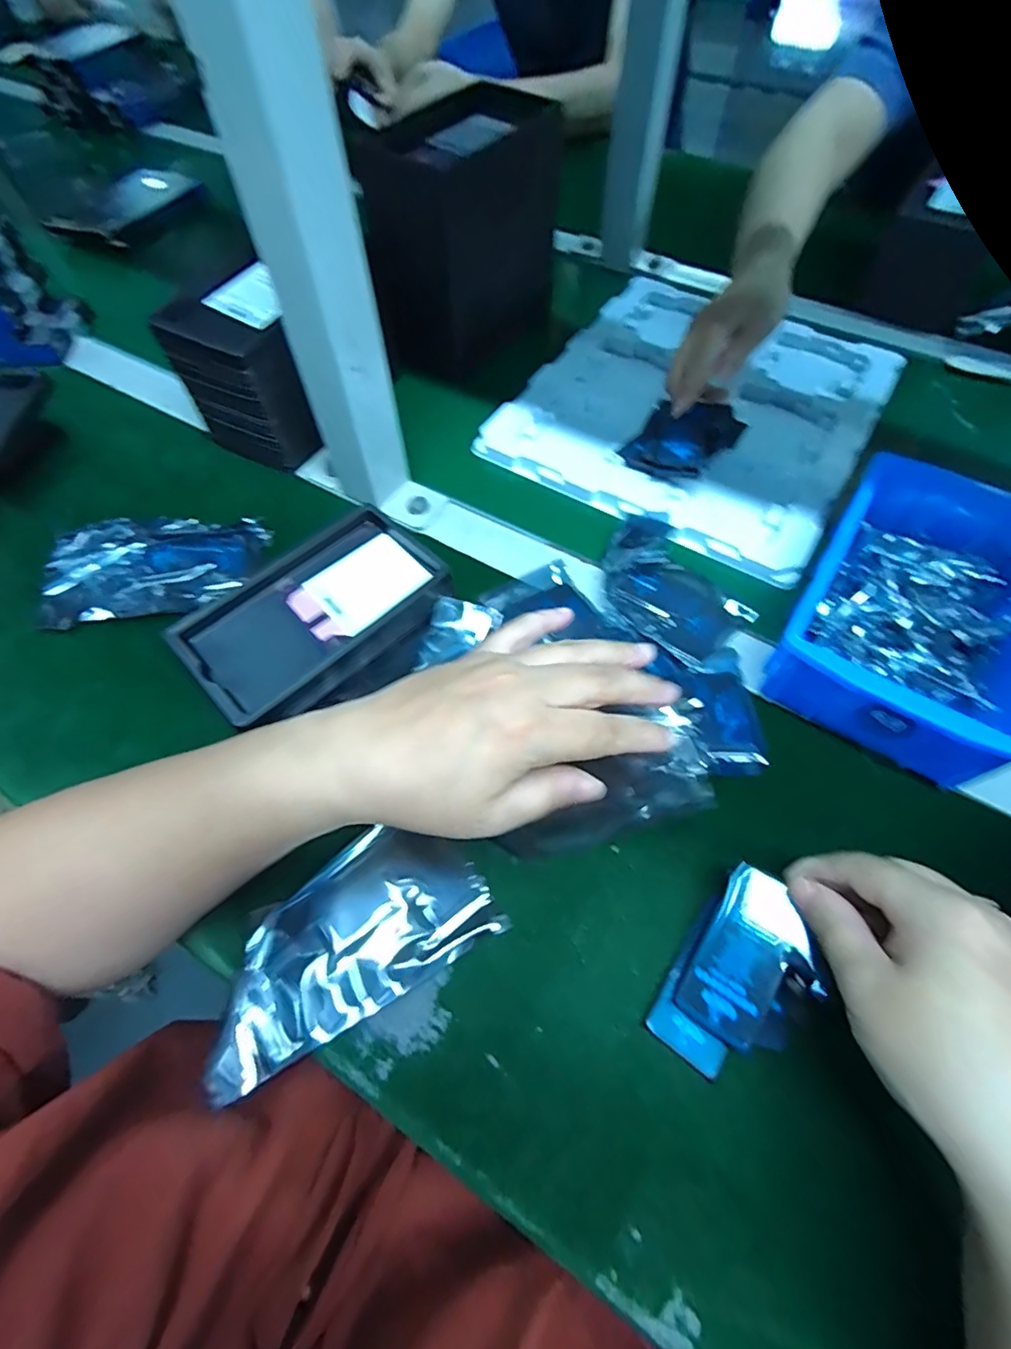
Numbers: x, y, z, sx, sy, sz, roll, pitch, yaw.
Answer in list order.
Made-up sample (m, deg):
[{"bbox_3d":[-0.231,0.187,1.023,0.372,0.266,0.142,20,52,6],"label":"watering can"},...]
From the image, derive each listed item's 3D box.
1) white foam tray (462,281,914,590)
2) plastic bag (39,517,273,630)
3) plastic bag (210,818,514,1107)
[{"bbox_3d":[0.174,-0.246,0.489,0.276,0.017,0.316,29,65,16],"label":"white foam tray"},{"bbox_3d":[-0.252,-0.079,0.390,0.146,0.032,0.077,-8,61,-4],"label":"plastic bag"},{"bbox_3d":[-0.081,0.131,0.277,0.141,0.020,0.076,-27,64,-14],"label":"plastic bag"}]

